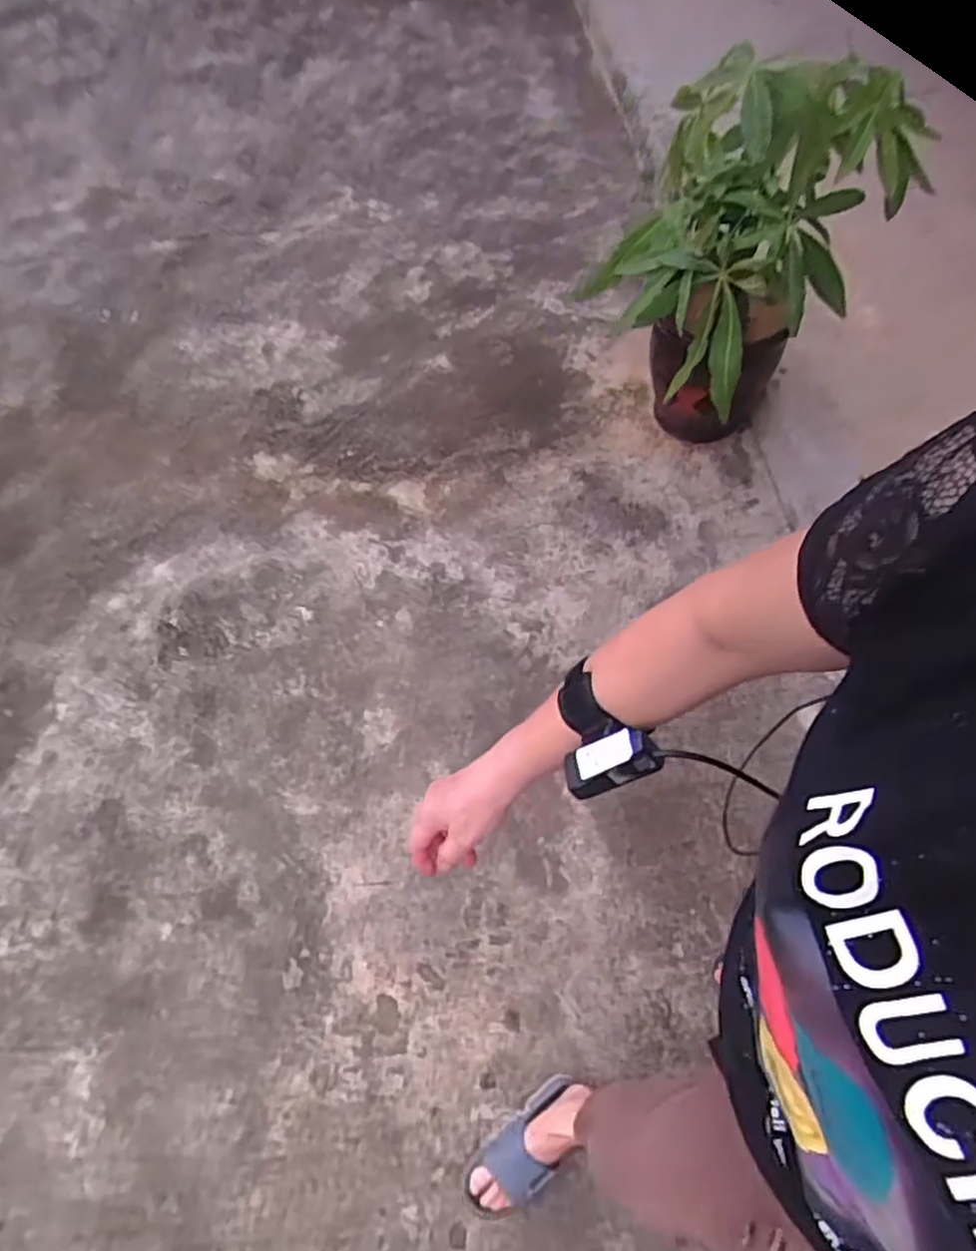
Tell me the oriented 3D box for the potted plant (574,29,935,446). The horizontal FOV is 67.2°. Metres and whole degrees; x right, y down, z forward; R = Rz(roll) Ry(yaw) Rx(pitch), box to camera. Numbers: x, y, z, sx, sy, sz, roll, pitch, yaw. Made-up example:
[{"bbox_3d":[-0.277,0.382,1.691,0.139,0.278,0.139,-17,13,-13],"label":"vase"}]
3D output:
[{"bbox_3d":[0.554,-0.726,1.602,0.419,0.852,0.635,25,64,15],"label":"potted plant"}]

